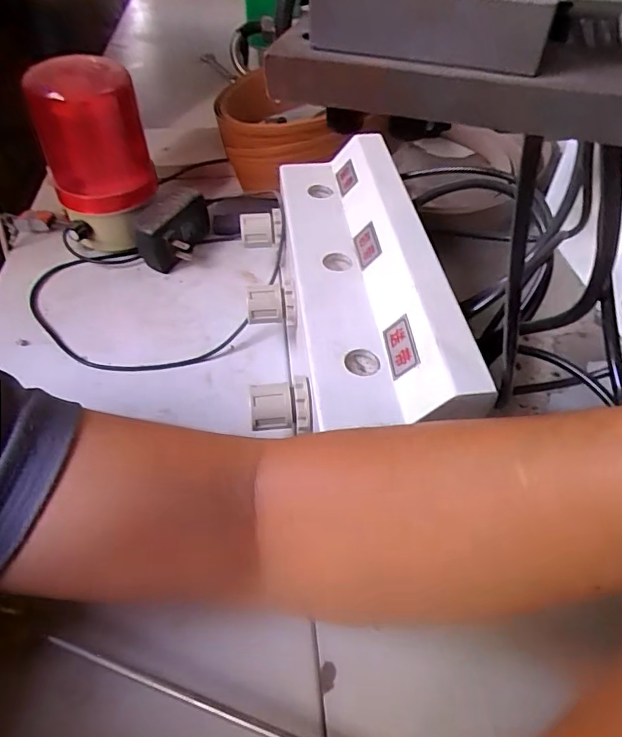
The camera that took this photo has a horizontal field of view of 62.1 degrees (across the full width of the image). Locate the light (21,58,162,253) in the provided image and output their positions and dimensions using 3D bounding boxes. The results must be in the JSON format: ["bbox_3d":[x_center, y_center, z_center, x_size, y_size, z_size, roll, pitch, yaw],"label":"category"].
[{"bbox_3d":[-0.187,-0.184,0.466,0.093,0.164,0.074,-17,51,-16],"label":"light"}]

